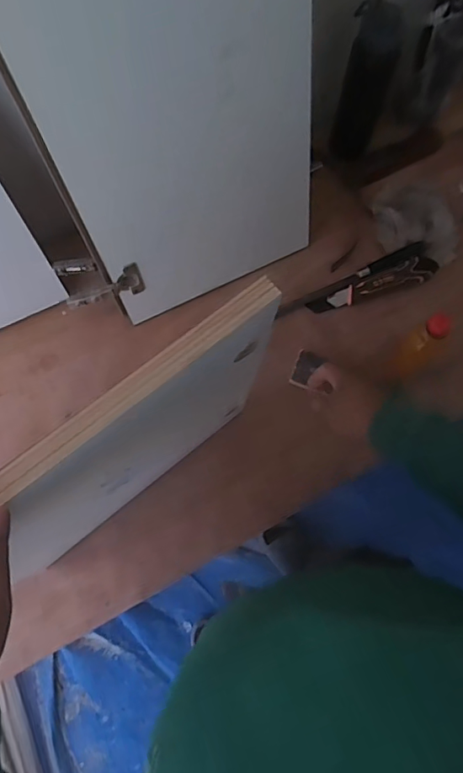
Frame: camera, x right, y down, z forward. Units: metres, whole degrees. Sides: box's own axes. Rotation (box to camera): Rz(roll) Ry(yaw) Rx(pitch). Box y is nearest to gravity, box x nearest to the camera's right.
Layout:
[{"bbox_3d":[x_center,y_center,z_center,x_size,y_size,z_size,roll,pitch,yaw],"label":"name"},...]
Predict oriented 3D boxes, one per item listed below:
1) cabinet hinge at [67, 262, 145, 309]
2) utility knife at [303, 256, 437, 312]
[{"bbox_3d":[-0.198,-0.152,0.775,0.121,0.046,0.025,-23,74,-6],"label":"cabinet hinge"},{"bbox_3d":[0.251,-0.179,0.870,0.238,0.020,0.046,-18,74,-5],"label":"utility knife"}]

